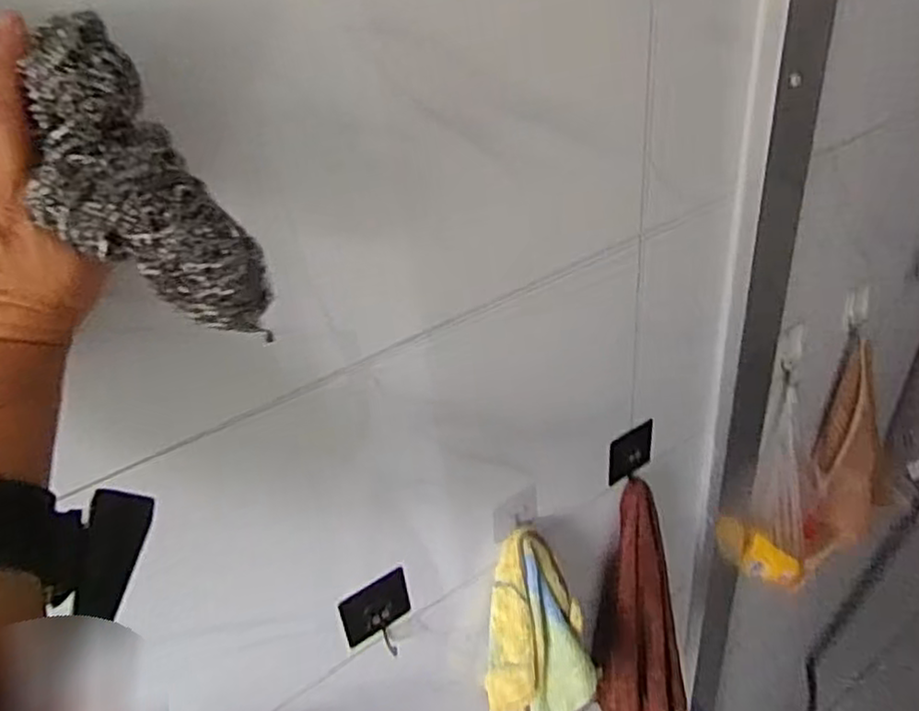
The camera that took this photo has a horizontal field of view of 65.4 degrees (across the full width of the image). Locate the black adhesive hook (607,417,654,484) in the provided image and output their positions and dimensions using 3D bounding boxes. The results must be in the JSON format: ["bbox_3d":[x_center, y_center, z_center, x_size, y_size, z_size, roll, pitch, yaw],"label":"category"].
[{"bbox_3d":[0.192,0.108,0.799,0.064,0.060,0.013,-29,41,-29],"label":"black adhesive hook"}]

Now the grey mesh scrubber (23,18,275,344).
[{"bbox_3d":[-0.140,-0.069,0.310,0.033,0.145,0.058,-21,17,46],"label":"grey mesh scrubber"}]

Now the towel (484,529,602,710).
[{"bbox_3d":[0.087,0.338,0.790,0.118,0.325,0.079,-7,35,-1],"label":"towel"}]

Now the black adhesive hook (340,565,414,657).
[{"bbox_3d":[-0.071,0.239,0.656,0.066,0.084,0.016,-27,40,-27],"label":"black adhesive hook"}]

